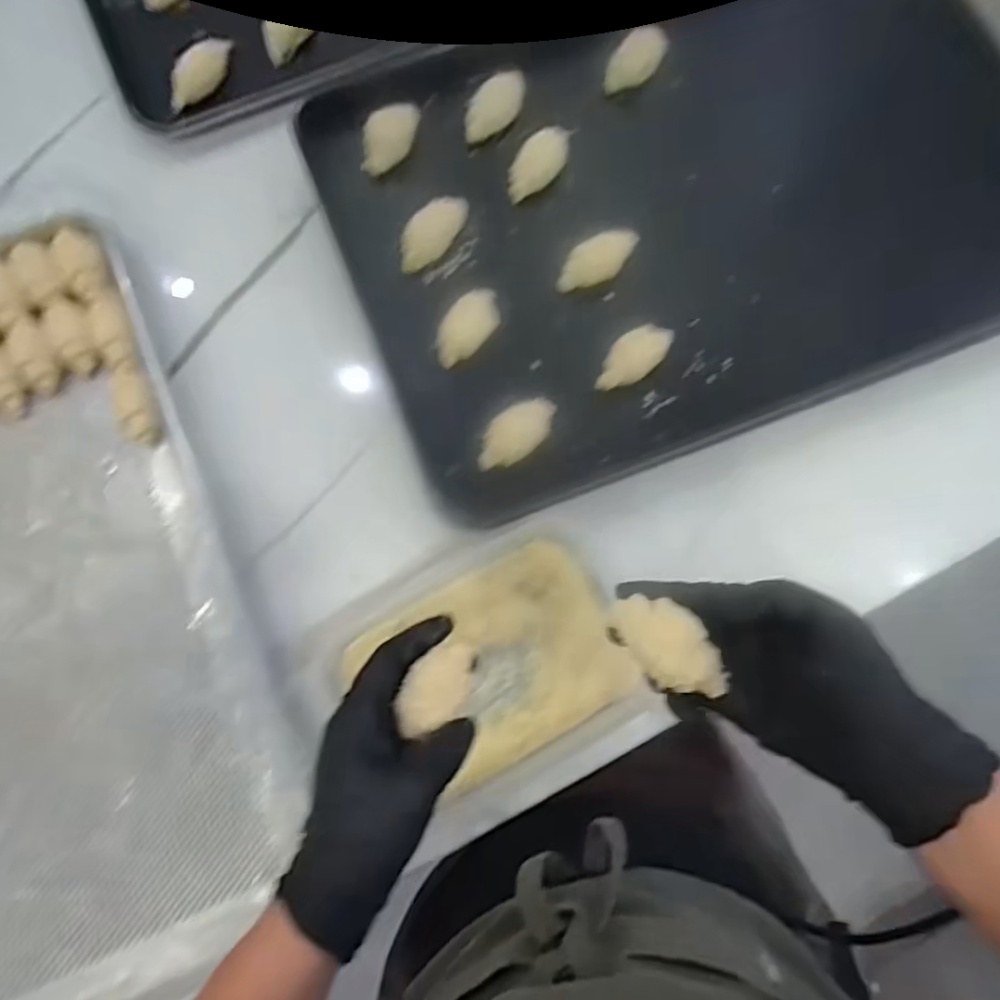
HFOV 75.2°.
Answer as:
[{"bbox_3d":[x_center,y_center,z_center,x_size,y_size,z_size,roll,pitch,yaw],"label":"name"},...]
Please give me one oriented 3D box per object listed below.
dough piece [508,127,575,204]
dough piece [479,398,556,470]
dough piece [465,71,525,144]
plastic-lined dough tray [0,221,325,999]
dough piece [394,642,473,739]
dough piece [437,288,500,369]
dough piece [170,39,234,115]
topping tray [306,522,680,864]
[{"bbox_3d":[0.033,-0.284,0.554,0.031,0.033,0.069,35,81,7],"label":"dough piece"},{"bbox_3d":[0.012,-0.050,0.504,0.072,0.017,0.036,-39,80,-7],"label":"dough piece"},{"bbox_3d":[-0.004,-0.341,0.568,0.032,0.025,0.071,36,81,7],"label":"dough piece"},{"bbox_3d":[-0.400,0.102,0.483,0.422,0.044,0.602,-25,79,-5],"label":"plastic-lined dough tray"},{"bbox_3d":[-0.039,0.109,0.381,0.032,0.022,0.052,35,65,-18],"label":"dough piece"},{"bbox_3d":[-0.025,-0.137,0.517,0.032,0.023,0.069,35,81,7],"label":"dough piece"},{"bbox_3d":[-0.281,-0.400,0.607,0.023,0.026,0.088,30,80,6],"label":"dough piece"},{"bbox_3d":[-0.009,0.134,0.486,0.222,0.025,0.186,-27,79,-5],"label":"topping tray"}]

